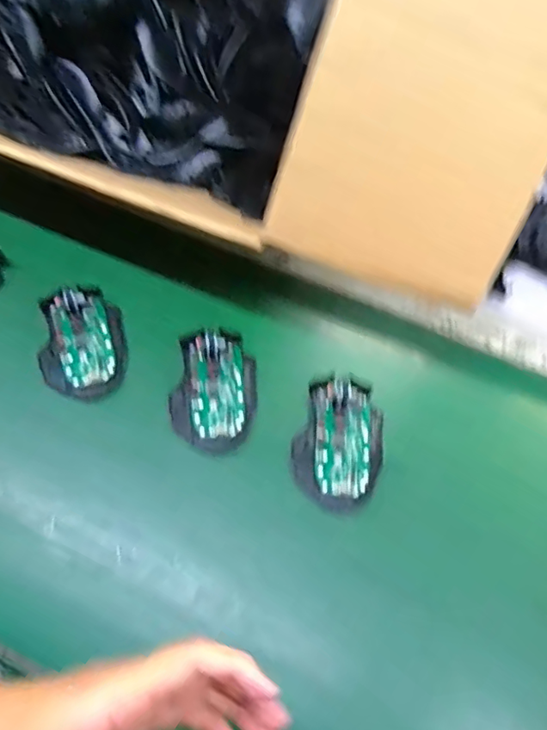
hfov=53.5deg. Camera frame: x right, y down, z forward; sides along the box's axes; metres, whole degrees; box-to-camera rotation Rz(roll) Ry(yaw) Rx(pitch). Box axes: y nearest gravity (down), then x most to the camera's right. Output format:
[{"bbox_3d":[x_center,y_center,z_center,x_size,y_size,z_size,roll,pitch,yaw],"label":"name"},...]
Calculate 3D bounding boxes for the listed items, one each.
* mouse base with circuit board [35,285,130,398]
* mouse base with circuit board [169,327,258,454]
[{"bbox_3d":[-0.172,-0.021,0.488,0.072,0.021,0.109,-10,60,-10],"label":"mouse base with circuit board"},{"bbox_3d":[-0.051,0.018,0.471,0.071,0.021,0.108,5,58,-1],"label":"mouse base with circuit board"}]

